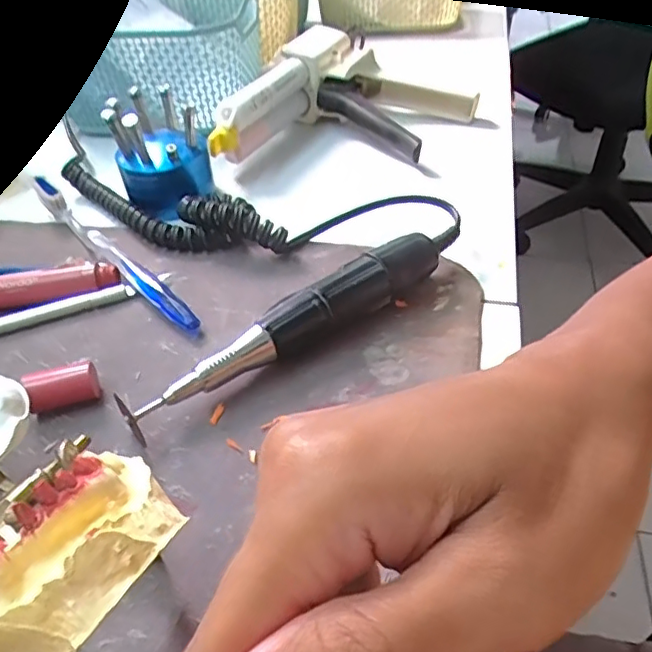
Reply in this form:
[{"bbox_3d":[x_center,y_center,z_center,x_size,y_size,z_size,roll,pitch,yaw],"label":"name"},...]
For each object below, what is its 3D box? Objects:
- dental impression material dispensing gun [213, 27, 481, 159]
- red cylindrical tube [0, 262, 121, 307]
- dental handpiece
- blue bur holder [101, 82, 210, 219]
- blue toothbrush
[{"bbox_3d":[0.019,-0.159,0.437,0.155,0.057,0.153,12,45,16],"label":"dental impression material dispensing gun"},{"bbox_3d":[-0.159,-0.020,0.324,0.091,0.017,0.014,-7,43,-5],"label":"red cylindrical tube"},{"bbox_3d":[-0.013,0.001,0.282,0.172,0.028,0.021,-30,49,-26],"label":"dental handpiece"},{"bbox_3d":[-0.109,-0.115,0.392,0.057,0.057,0.053,-19,45,-17],"label":"blue bur holder"},{"bbox_3d":[-0.136,-0.049,0.356,0.013,0.013,0.204,-32,50,-28],"label":"blue toothbrush"}]

